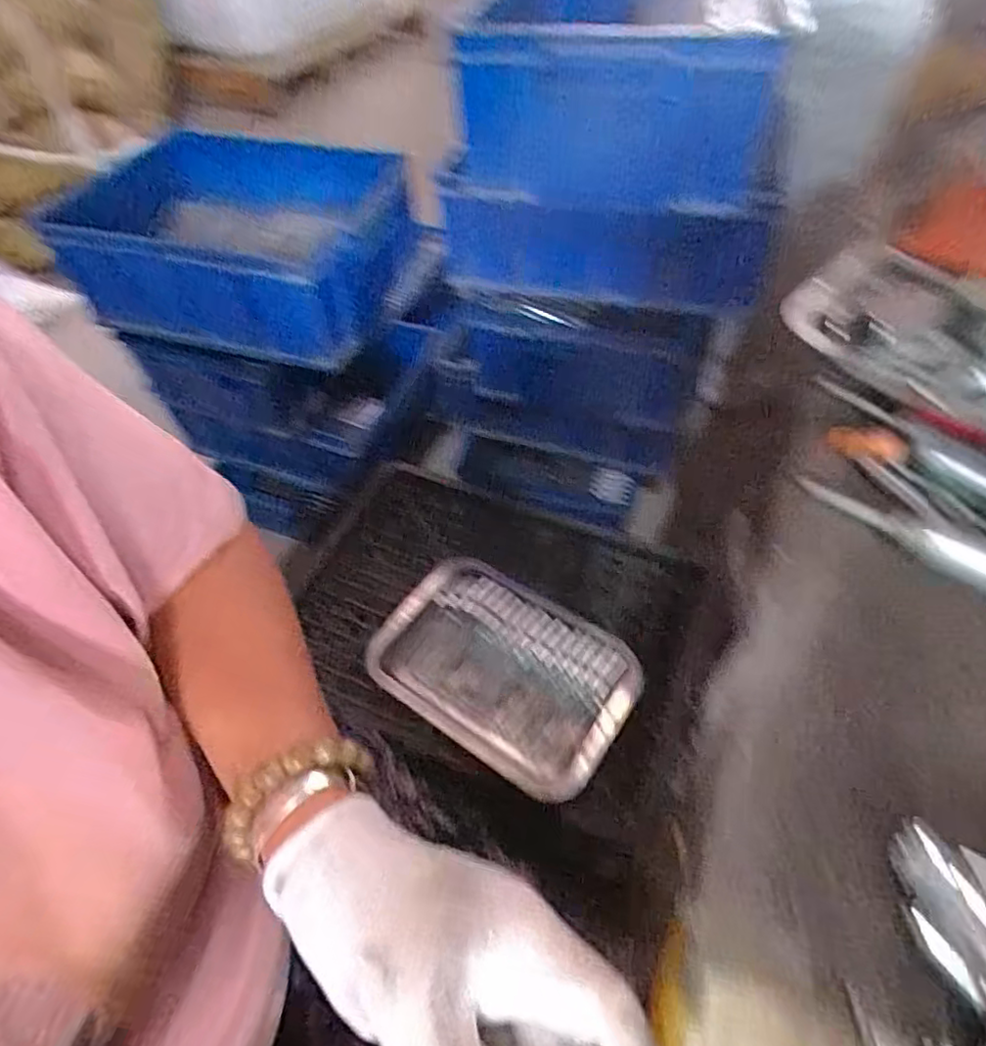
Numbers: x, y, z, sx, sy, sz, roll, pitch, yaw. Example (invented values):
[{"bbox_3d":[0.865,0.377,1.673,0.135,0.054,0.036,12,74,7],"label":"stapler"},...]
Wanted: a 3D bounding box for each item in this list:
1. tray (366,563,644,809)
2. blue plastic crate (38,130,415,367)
[{"bbox_3d":[0.011,0.158,0.660,0.266,0.039,0.183,30,61,20],"label":"tray"},{"bbox_3d":[-0.362,-0.399,0.840,0.460,0.135,0.303,11,54,12],"label":"blue plastic crate"}]

